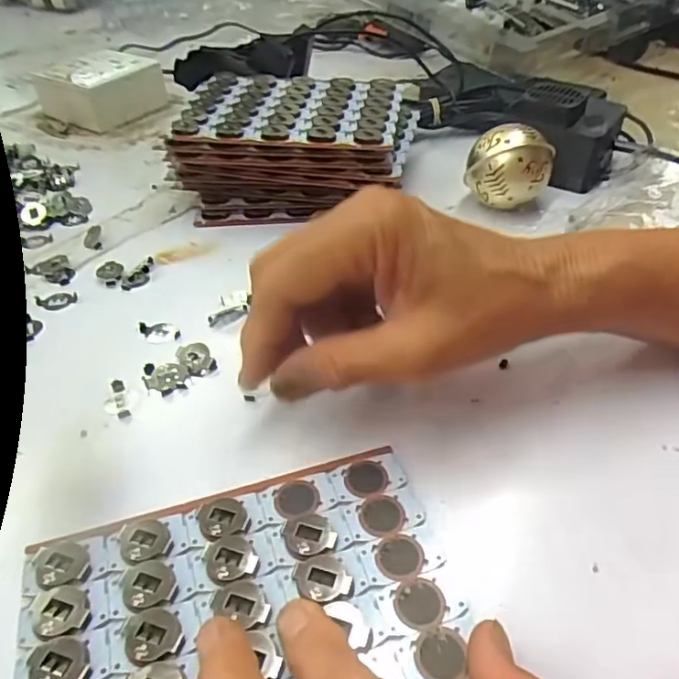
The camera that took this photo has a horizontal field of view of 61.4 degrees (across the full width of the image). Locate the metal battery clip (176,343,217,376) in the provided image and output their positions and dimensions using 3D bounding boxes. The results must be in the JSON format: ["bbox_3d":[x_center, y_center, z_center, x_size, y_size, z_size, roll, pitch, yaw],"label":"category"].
[{"bbox_3d":[-0.074,0.010,0.296,0.014,0.006,0.022,-28,48,-25],"label":"metal battery clip"}]

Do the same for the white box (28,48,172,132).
[{"bbox_3d":[-0.227,-0.241,0.546,0.099,0.044,0.085,21,47,23],"label":"white box"}]

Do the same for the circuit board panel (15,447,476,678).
[{"bbox_3d":[-0.032,0.099,0.195,0.146,0.006,0.113,-13,44,-12],"label":"circuit board panel"}]

